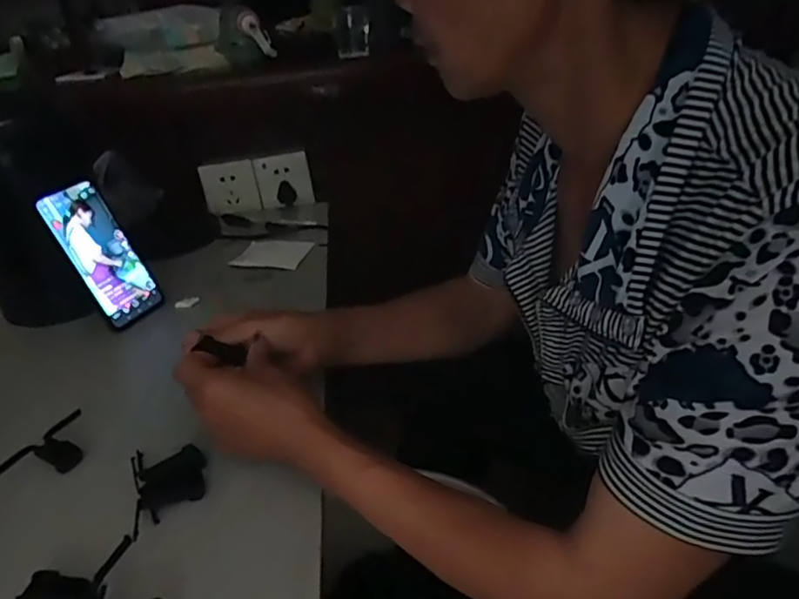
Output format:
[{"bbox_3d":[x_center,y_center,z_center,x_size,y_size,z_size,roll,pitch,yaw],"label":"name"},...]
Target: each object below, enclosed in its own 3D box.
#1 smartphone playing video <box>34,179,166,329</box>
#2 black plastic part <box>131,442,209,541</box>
[{"bbox_3d":[-0.330,-0.051,0.686,0.011,0.160,0.077,-11,25,38],"label":"smartphone playing video"},{"bbox_3d":[-0.175,0.138,0.468,0.052,0.013,0.090,-15,31,-17],"label":"black plastic part"}]

